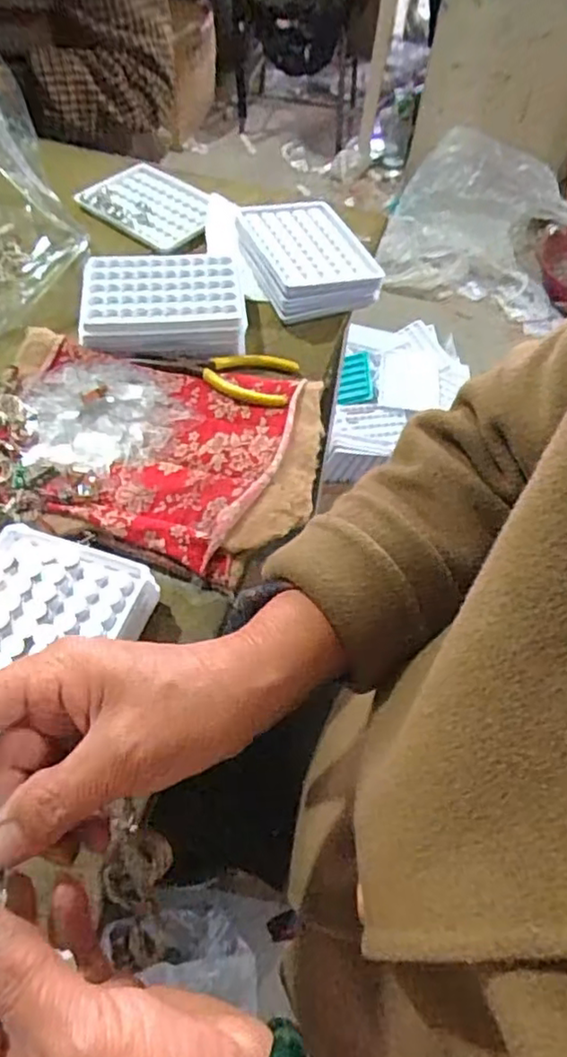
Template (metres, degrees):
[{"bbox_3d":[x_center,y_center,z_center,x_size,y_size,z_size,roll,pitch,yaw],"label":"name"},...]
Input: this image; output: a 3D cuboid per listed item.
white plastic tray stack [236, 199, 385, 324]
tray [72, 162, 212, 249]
[{"bbox_3d":[0.019,-0.246,0.581,0.103,0.034,0.130,-16,58,-14],"label":"white plastic tray stack"},{"bbox_3d":[-0.131,-0.317,0.630,0.119,0.012,0.088,34,60,19],"label":"tray"}]

